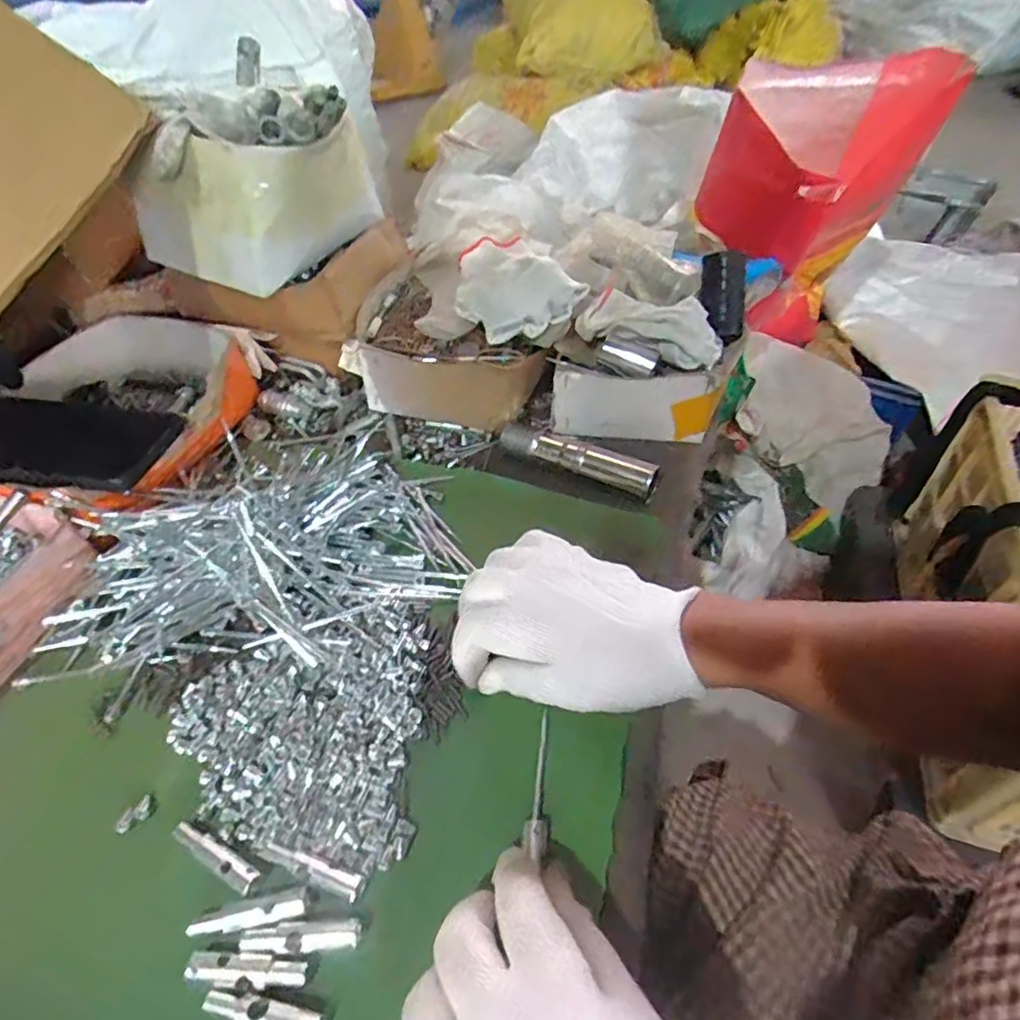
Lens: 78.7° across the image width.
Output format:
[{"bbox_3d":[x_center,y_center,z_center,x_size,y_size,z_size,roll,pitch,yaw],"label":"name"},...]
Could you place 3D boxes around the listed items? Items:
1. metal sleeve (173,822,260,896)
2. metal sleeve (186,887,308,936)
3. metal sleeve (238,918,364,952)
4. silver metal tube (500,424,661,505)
[{"bbox_3d":[-0.140,0.163,0.293,0.049,0.004,0.011,21,51,20],"label":"metal sleeve"},{"bbox_3d":[-0.116,0.179,0.276,0.050,0.006,0.011,-10,47,-9],"label":"metal sleeve"},{"bbox_3d":[-0.091,0.185,0.270,0.051,0.005,0.011,-3,47,-2],"label":"metal sleeve"},{"bbox_3d":[0.051,-0.039,0.462,0.122,0.021,0.018,23,51,21],"label":"silver metal tube"}]

